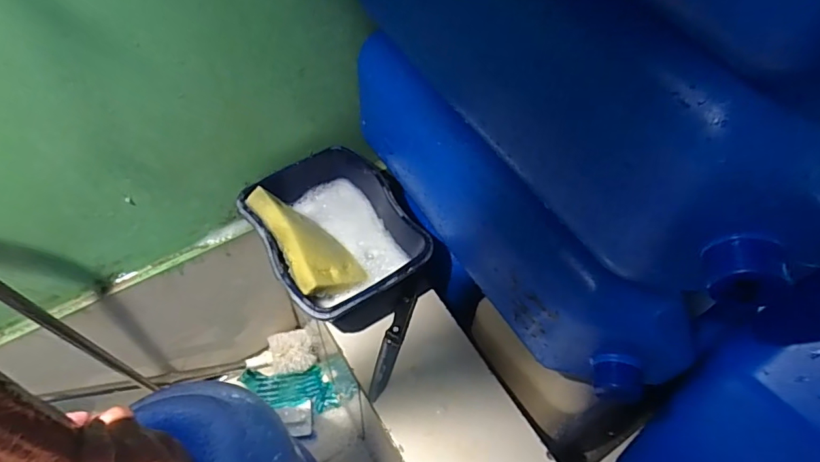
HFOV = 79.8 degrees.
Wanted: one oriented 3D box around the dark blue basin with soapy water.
[{"bbox_3d":[-0.087,0.013,0.591,0.164,0.100,0.203,-28,63,-21],"label":"dark blue basin with soapy water"}]

